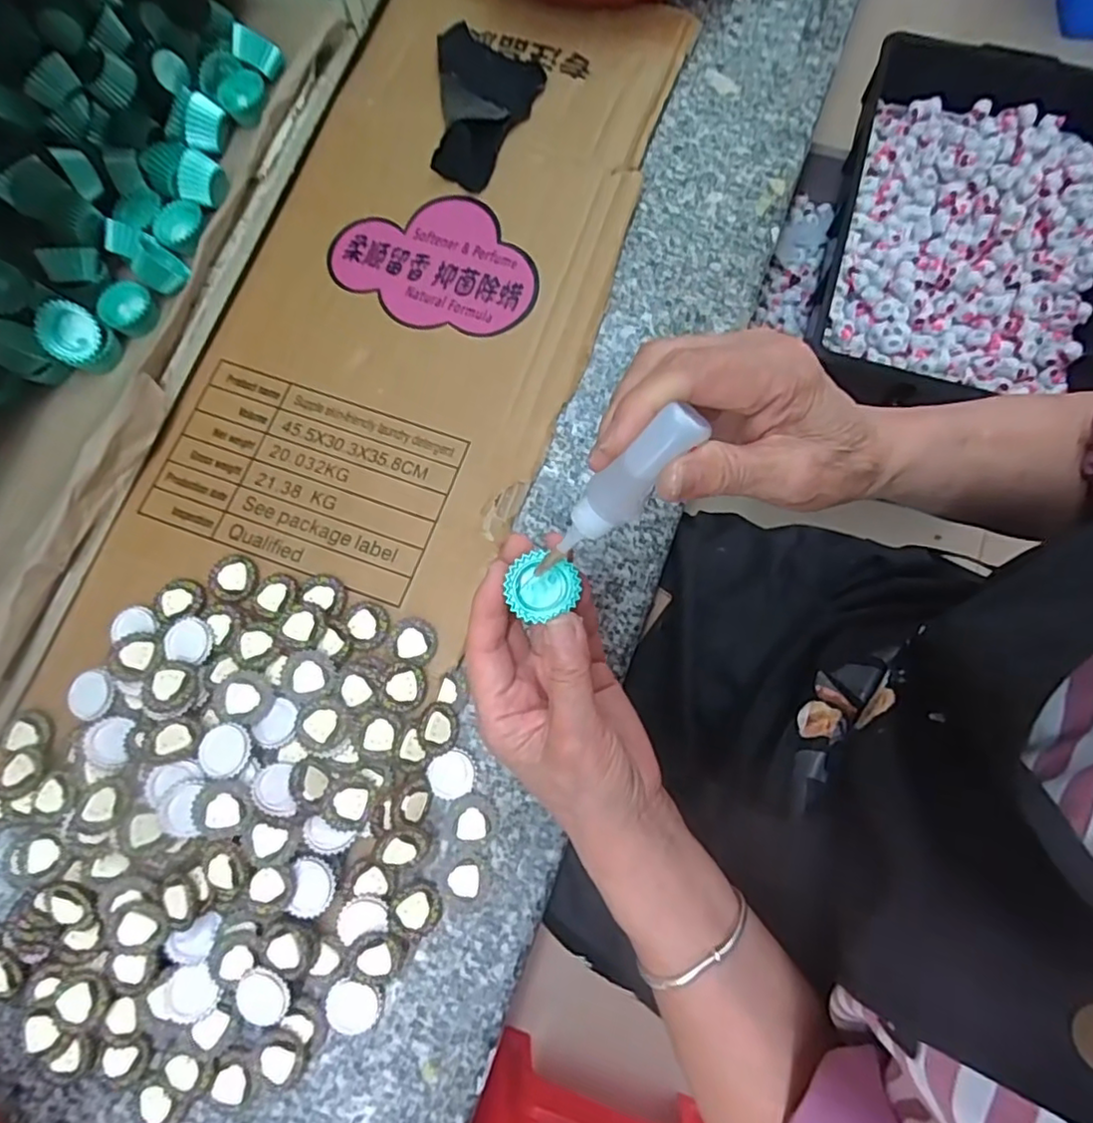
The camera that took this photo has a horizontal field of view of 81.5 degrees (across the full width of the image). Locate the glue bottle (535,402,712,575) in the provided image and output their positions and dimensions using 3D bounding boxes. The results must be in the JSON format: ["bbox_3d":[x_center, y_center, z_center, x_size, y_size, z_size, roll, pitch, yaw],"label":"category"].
[{"bbox_3d":[0.025,-0.023,0.247,0.019,0.016,0.088,52,127,12],"label":"glue bottle"}]

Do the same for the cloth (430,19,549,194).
[{"bbox_3d":[-0.041,-0.327,0.441,0.074,0.021,0.139,-3,76,0],"label":"cloth"}]

